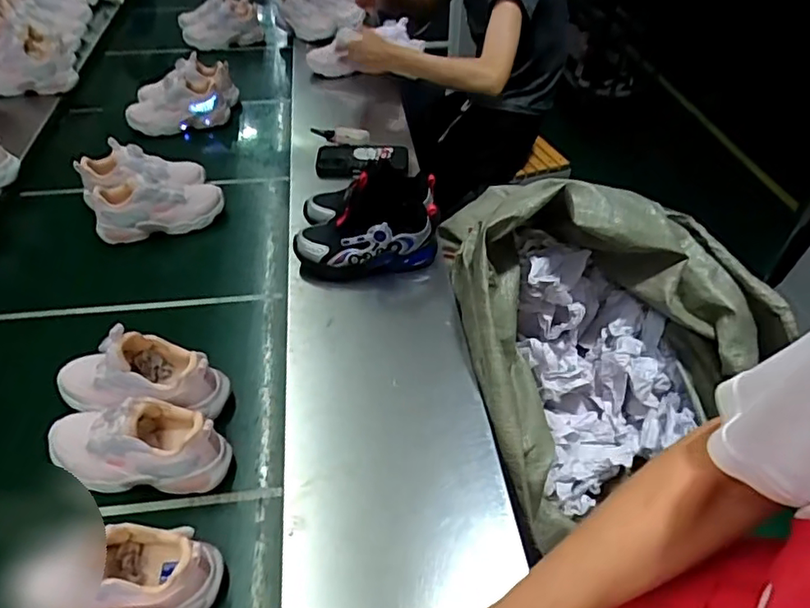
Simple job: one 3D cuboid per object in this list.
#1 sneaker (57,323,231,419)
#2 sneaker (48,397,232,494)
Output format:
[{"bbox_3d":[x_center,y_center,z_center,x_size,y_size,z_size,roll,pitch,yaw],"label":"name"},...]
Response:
[{"bbox_3d":[-0.324,0.084,0.681,0.203,0.111,0.069,0,44,-1],"label":"sneaker"},{"bbox_3d":[-0.301,0.153,0.629,0.201,0.107,0.078,5,44,4],"label":"sneaker"}]

